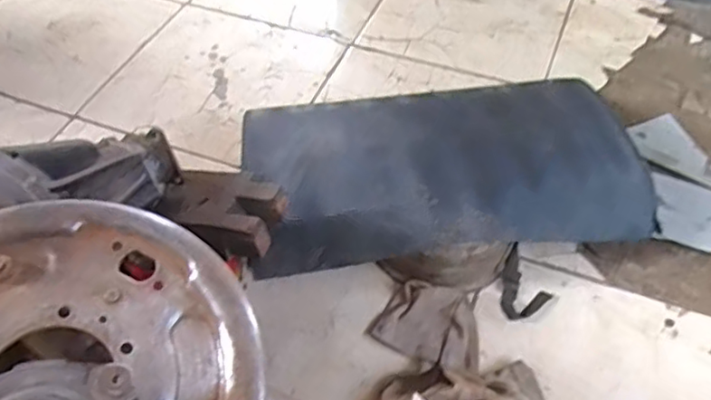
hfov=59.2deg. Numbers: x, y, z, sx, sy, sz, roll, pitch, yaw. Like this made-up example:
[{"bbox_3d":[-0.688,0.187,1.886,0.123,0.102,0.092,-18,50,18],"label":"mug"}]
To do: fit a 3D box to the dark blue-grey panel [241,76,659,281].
[{"bbox_3d":[0.134,-0.074,0.974,0.602,0.091,0.330,-7,51,-5],"label":"dark blue-grey panel"}]

